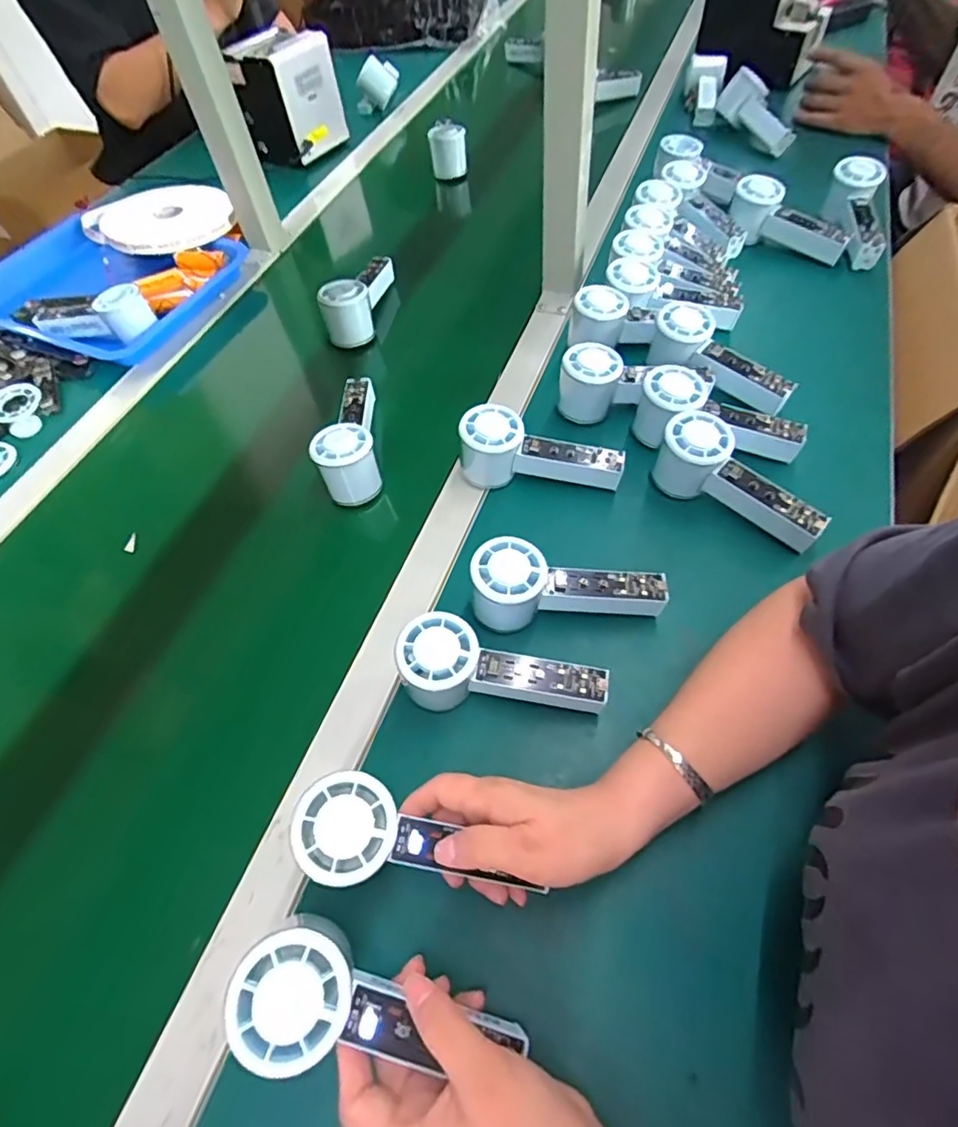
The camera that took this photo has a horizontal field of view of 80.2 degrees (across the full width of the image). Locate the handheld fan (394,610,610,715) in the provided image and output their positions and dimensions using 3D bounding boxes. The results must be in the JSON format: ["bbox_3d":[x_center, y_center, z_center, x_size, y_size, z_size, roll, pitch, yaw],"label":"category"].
[{"bbox_3d":[0.017,0.079,0.413,0.150,0.059,0.057,5,57,9],"label":"handheld fan"}]

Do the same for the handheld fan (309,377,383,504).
[{"bbox_3d":[-0.128,-0.136,0.573,0.052,0.056,0.150,-5,56,2],"label":"handheld fan"}]

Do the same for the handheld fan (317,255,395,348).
[{"bbox_3d":[-0.151,-0.341,0.710,0.059,0.063,0.148,2,57,7],"label":"handheld fan"}]

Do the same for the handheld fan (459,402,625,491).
[{"bbox_3d":[0.055,-0.098,0.540,0.154,0.063,0.053,13,58,-4],"label":"handheld fan"}]

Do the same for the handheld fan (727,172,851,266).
[{"bbox_3d":[0.402,-0.444,0.748,0.159,0.052,0.061,32,63,2],"label":"handheld fan"}]

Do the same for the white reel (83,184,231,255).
[{"bbox_3d":[-0.449,-0.491,0.808,0.170,0.030,0.182,-41,62,-20],"label":"white reel"}]

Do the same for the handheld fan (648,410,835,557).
[{"bbox_3d":[0.226,-0.069,0.504,0.154,0.058,0.056,39,67,13],"label":"handheld fan"}]

